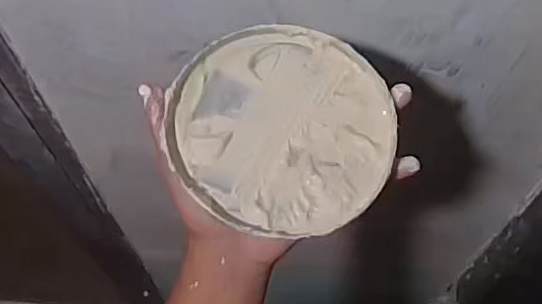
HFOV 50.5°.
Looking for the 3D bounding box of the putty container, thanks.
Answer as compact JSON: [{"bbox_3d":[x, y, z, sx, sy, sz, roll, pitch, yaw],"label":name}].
[{"bbox_3d":[0.007,-0.017,0.384,0.146,0.027,0.144,0,60,0],"label":"putty container"}]

